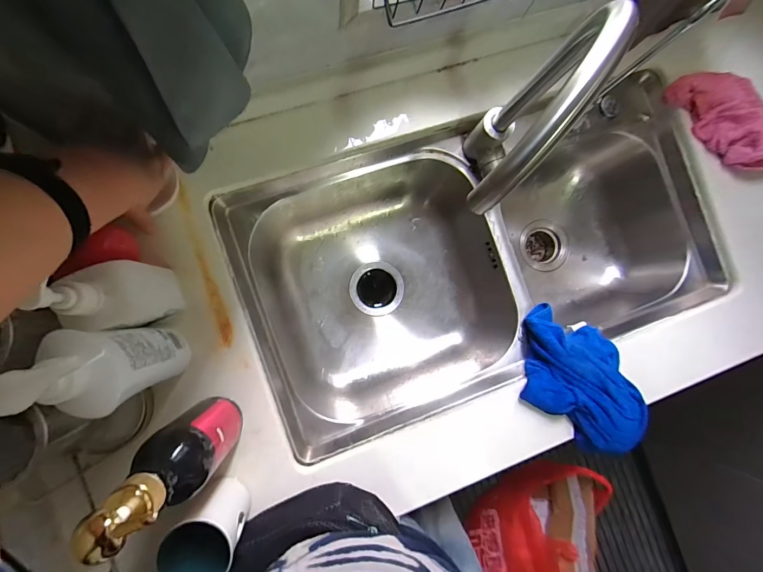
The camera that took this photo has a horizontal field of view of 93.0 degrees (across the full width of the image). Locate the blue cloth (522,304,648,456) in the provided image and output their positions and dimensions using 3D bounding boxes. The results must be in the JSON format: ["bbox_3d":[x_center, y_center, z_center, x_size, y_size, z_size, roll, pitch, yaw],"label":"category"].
[{"bbox_3d":[0.294,0.138,0.535,0.186,0.076,0.160,25,84,-6],"label":"blue cloth"}]

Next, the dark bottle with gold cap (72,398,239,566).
[{"bbox_3d":[-0.190,0.163,0.353,0.055,0.249,0.065,-39,93,-8],"label":"dark bottle with gold cap"}]

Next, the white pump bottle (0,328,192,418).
[{"bbox_3d":[-0.257,0.075,0.355,0.059,0.235,0.070,-9,89,-8],"label":"white pump bottle"}]

